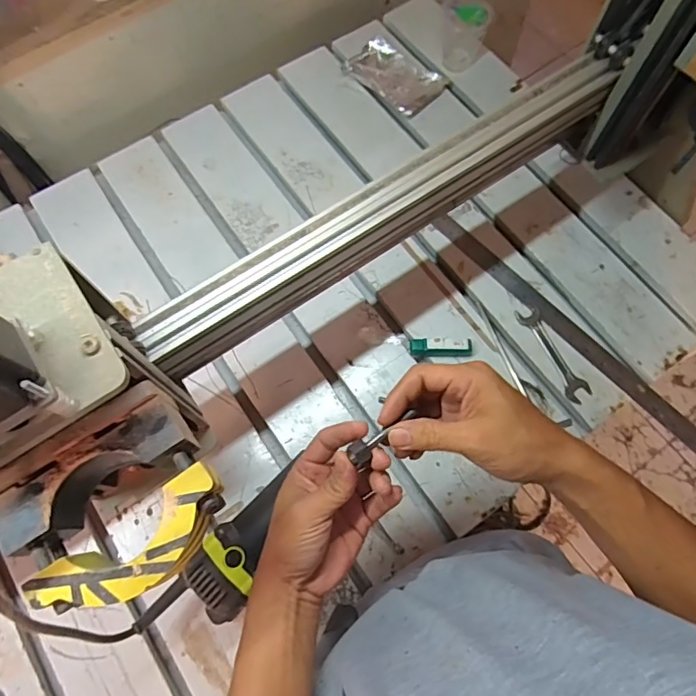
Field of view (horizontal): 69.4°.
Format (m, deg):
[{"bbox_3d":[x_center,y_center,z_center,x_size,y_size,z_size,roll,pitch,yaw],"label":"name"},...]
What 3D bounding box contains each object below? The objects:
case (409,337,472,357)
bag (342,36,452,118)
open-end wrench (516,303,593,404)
[{"bbox_3d":[0.116,-0.002,0.625,0.075,0.020,0.024,-2,70,-2],"label":"case"},{"bbox_3d":[0.074,-0.417,0.770,0.139,0.021,0.103,43,75,13],"label":"bag"},{"bbox_3d":[0.257,0.005,0.630,0.030,0.004,0.133,-25,72,-9],"label":"open-end wrench"}]

